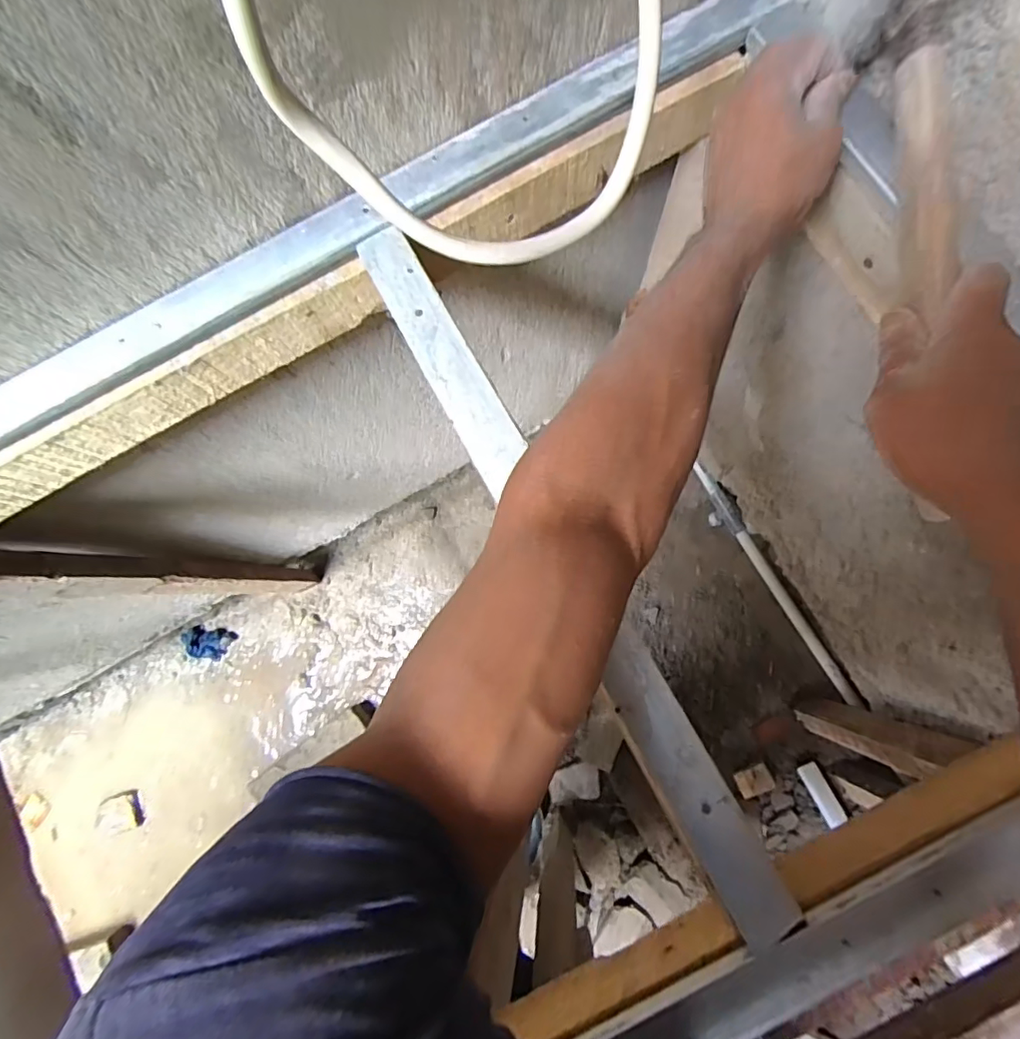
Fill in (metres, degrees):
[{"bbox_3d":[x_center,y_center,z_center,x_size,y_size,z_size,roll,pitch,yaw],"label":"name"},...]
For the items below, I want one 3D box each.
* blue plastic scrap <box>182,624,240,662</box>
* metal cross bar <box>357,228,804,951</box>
[{"bbox_3d":[-0.721,0.297,1.330,0.121,0.032,0.078,7,82,6],"label":"blue plastic scrap"},{"bbox_3d":[0.028,0.015,0.359,0.038,0.009,0.507,-29,80,0],"label":"metal cross bar"}]

